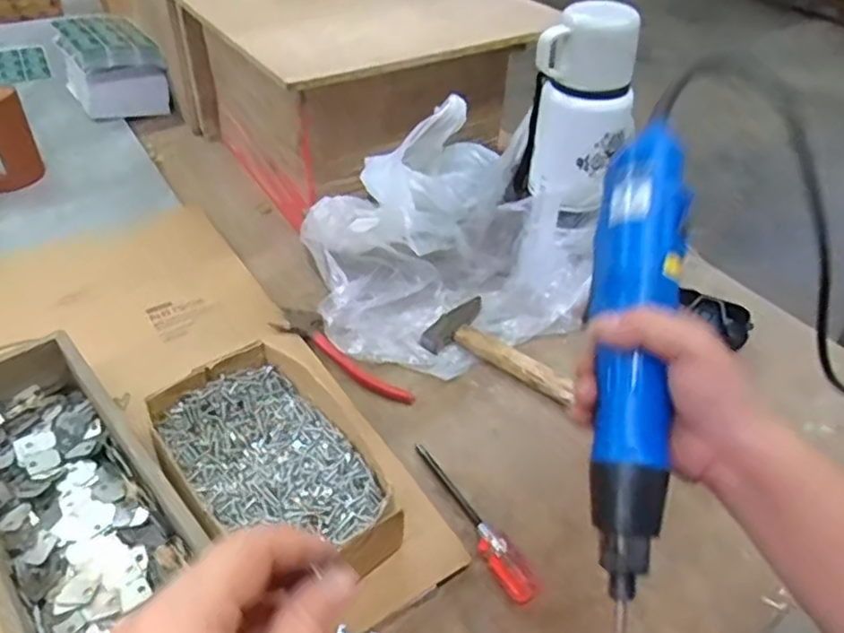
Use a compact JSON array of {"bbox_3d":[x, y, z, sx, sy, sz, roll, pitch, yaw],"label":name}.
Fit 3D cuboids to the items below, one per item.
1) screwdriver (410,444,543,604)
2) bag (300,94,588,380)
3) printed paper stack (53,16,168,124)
[{"bbox_3d":[0.035,0.135,0.455,0.020,0.021,0.137,-16,44,-22],"label":"screwdriver"},{"bbox_3d":[0.013,-0.068,0.588,0.225,0.153,0.189,-19,45,-24],"label":"bag"},{"bbox_3d":[-0.417,-0.337,0.891,0.111,0.104,0.141,-20,46,-25],"label":"printed paper stack"}]

